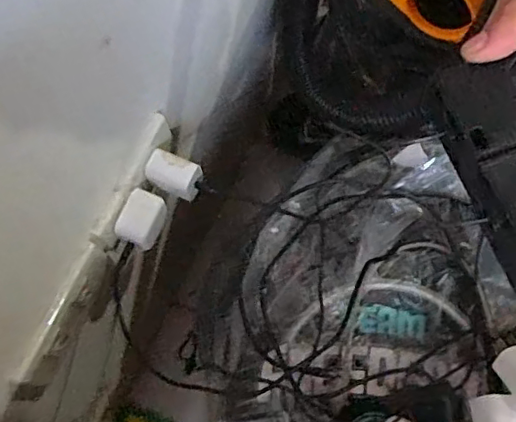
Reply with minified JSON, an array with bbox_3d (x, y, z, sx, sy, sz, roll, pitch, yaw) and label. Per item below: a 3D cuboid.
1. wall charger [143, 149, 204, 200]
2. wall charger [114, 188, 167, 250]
[{"bbox_3d":[-0.076,-0.032,0.525,0.048,0.021,0.031,22,74,8],"label":"wall charger"},{"bbox_3d":[-0.102,0.006,0.513,0.033,0.027,0.044,24,74,9],"label":"wall charger"}]

